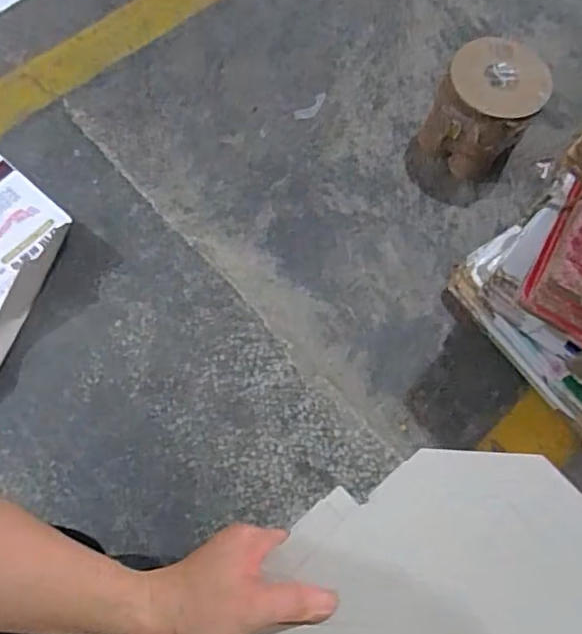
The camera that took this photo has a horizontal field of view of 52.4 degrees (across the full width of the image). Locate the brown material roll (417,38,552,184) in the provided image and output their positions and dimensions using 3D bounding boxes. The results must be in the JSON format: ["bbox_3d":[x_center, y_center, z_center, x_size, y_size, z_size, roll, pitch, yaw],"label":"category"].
[{"bbox_3d":[0.437,-0.470,1.361,0.215,0.254,0.185,26,71,6],"label":"brown material roll"}]

